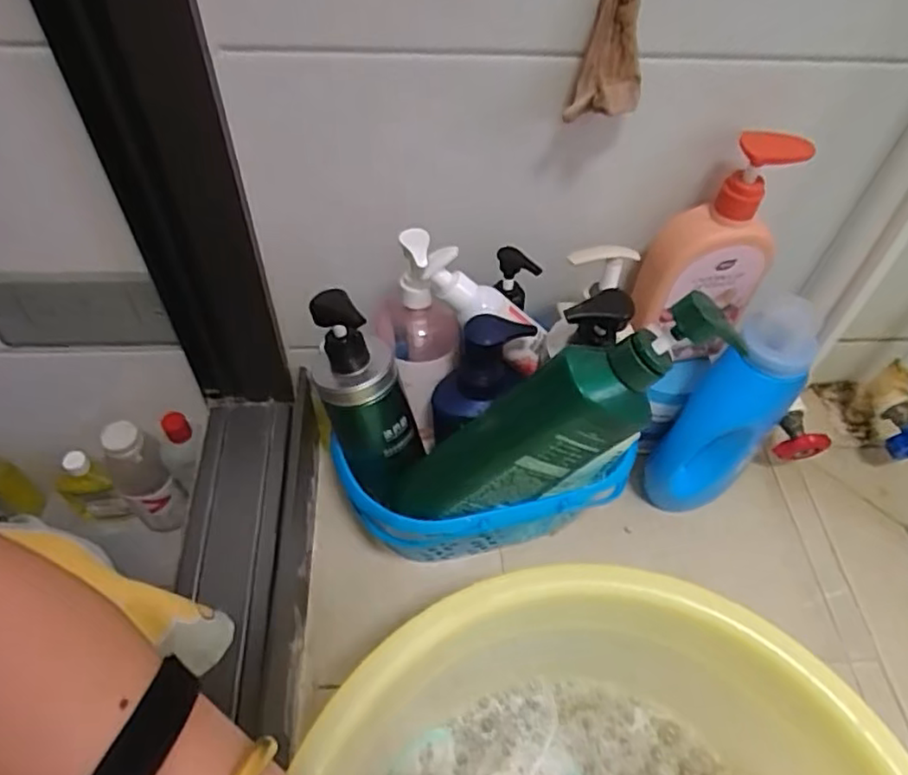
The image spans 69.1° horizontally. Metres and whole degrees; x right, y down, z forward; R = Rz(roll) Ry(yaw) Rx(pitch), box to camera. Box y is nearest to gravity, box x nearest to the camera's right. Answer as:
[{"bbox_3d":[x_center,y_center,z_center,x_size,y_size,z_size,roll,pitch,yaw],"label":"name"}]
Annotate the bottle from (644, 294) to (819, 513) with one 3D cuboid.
[{"bbox_3d":[0.238,0.035,0.587,0.070,0.238,0.096,36,59,22],"label":"bottle"}]

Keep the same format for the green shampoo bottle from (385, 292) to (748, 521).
[{"bbox_3d":[0.068,0.024,0.467,0.265,0.057,0.059,-34,48,28],"label":"green shampoo bottle"}]

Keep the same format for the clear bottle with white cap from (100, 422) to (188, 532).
[{"bbox_3d":[-0.365,0.100,0.769,0.060,0.186,0.074,-32,60,-24],"label":"clear bottle with white cap"}]

